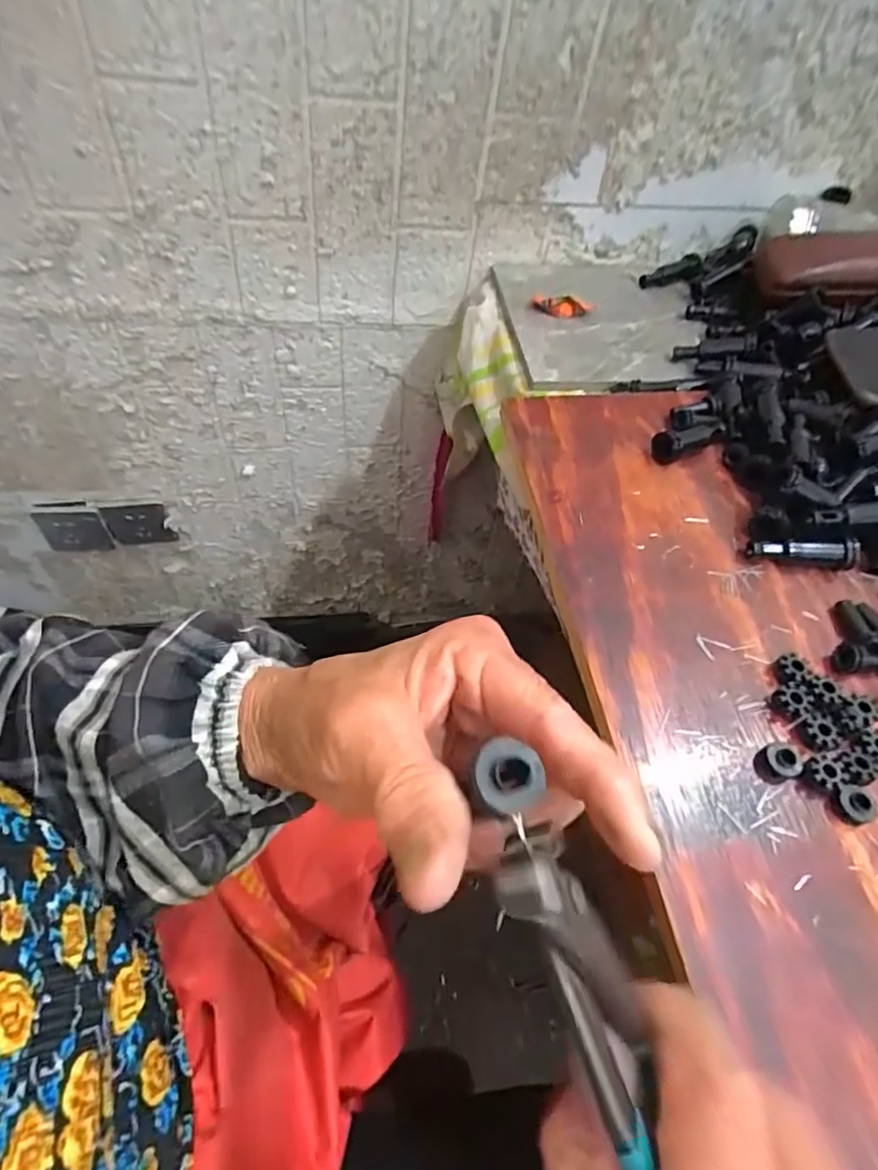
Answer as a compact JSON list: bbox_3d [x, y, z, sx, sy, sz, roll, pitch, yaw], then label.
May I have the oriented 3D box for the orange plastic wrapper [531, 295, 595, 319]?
[{"bbox_3d":[0.115,-0.261,0.553,0.056,0.018,0.022,13,56,5],"label":"orange plastic wrapper"}]

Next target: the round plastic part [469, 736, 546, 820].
[{"bbox_3d":[0.018,0.049,0.148,0.016,0.008,0.016,-11,57,-12],"label":"round plastic part"}]

